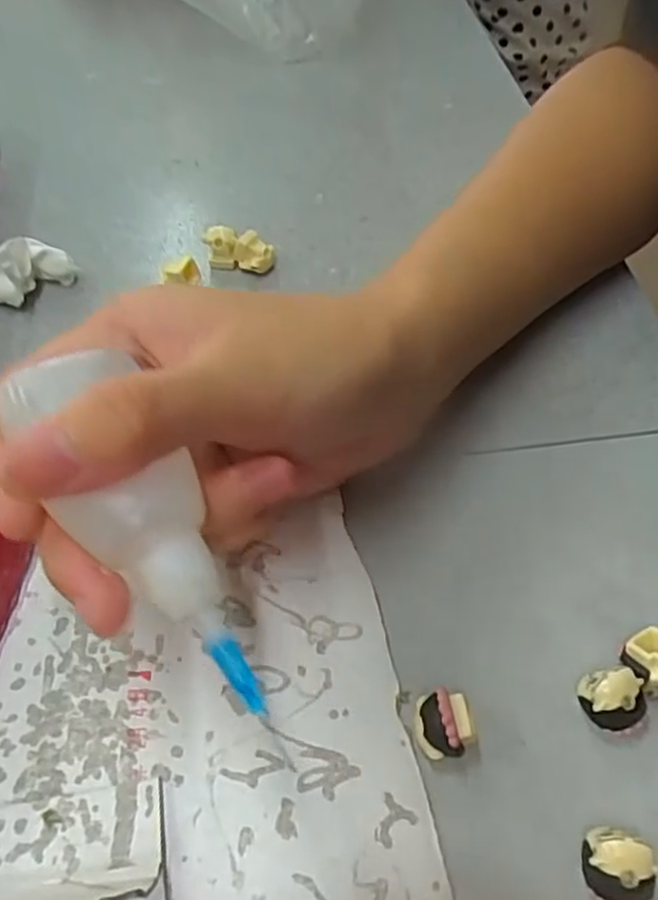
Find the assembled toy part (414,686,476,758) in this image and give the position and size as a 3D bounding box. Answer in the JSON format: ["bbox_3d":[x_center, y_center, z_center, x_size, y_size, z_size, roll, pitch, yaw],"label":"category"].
[{"bbox_3d":[0.029,0.071,0.184,0.013,0.015,0.016,0,53,-3],"label":"assembled toy part"}]

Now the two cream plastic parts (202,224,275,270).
[{"bbox_3d":[-0.037,-0.082,0.293,0.028,0.018,0.009,10,53,4],"label":"two cream plastic parts"}]

